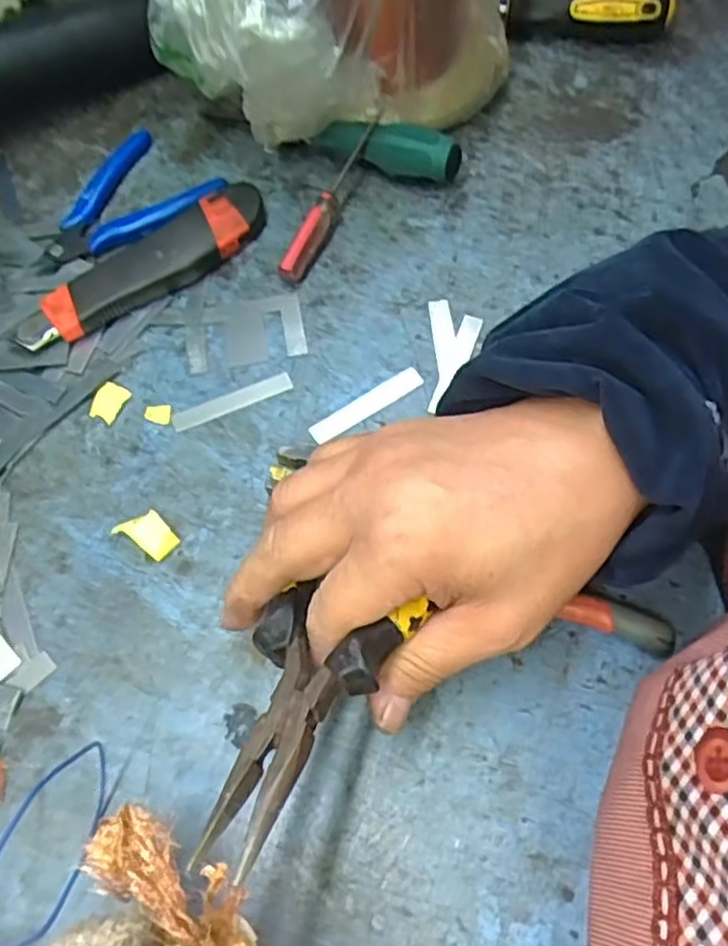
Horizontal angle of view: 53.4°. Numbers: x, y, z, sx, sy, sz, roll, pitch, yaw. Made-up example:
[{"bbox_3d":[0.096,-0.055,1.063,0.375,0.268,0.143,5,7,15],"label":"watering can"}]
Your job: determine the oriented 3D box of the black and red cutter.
[{"bbox_3d":[-0.126,-0.120,0.419,0.155,0.020,0.039,-34,67,-14],"label":"black and red cutter"}]

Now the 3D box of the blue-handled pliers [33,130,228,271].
[{"bbox_3d":[-0.151,-0.162,0.444,0.083,0.017,0.107,40,71,19],"label":"blue-handled pliers"}]

